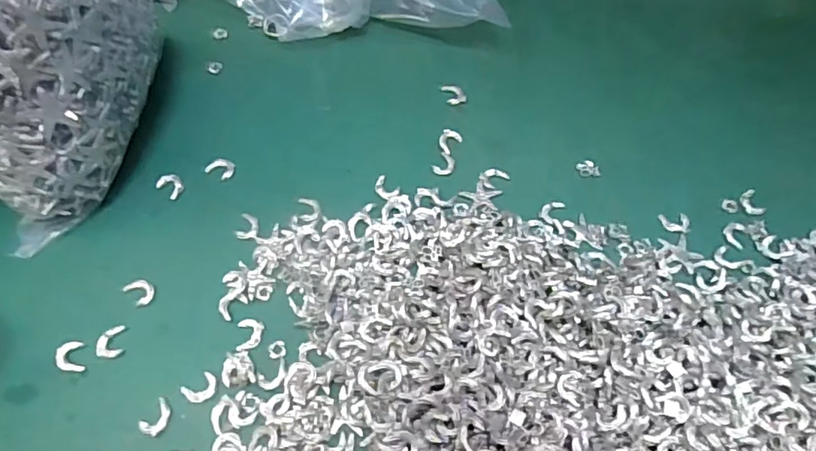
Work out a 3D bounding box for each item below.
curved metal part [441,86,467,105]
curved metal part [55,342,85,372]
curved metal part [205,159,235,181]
[{"bbox_3d":[0.035,-0.102,0.432,0.015,0.004,0.020,-16,61,-11],"label":"curved metal part"},{"bbox_3d":[-0.194,0.075,0.320,0.014,0.004,0.018,-18,62,-11],"label":"curved metal part"},{"bbox_3d":[-0.131,-0.041,0.390,0.018,0.004,0.014,22,61,11],"label":"curved metal part"}]

